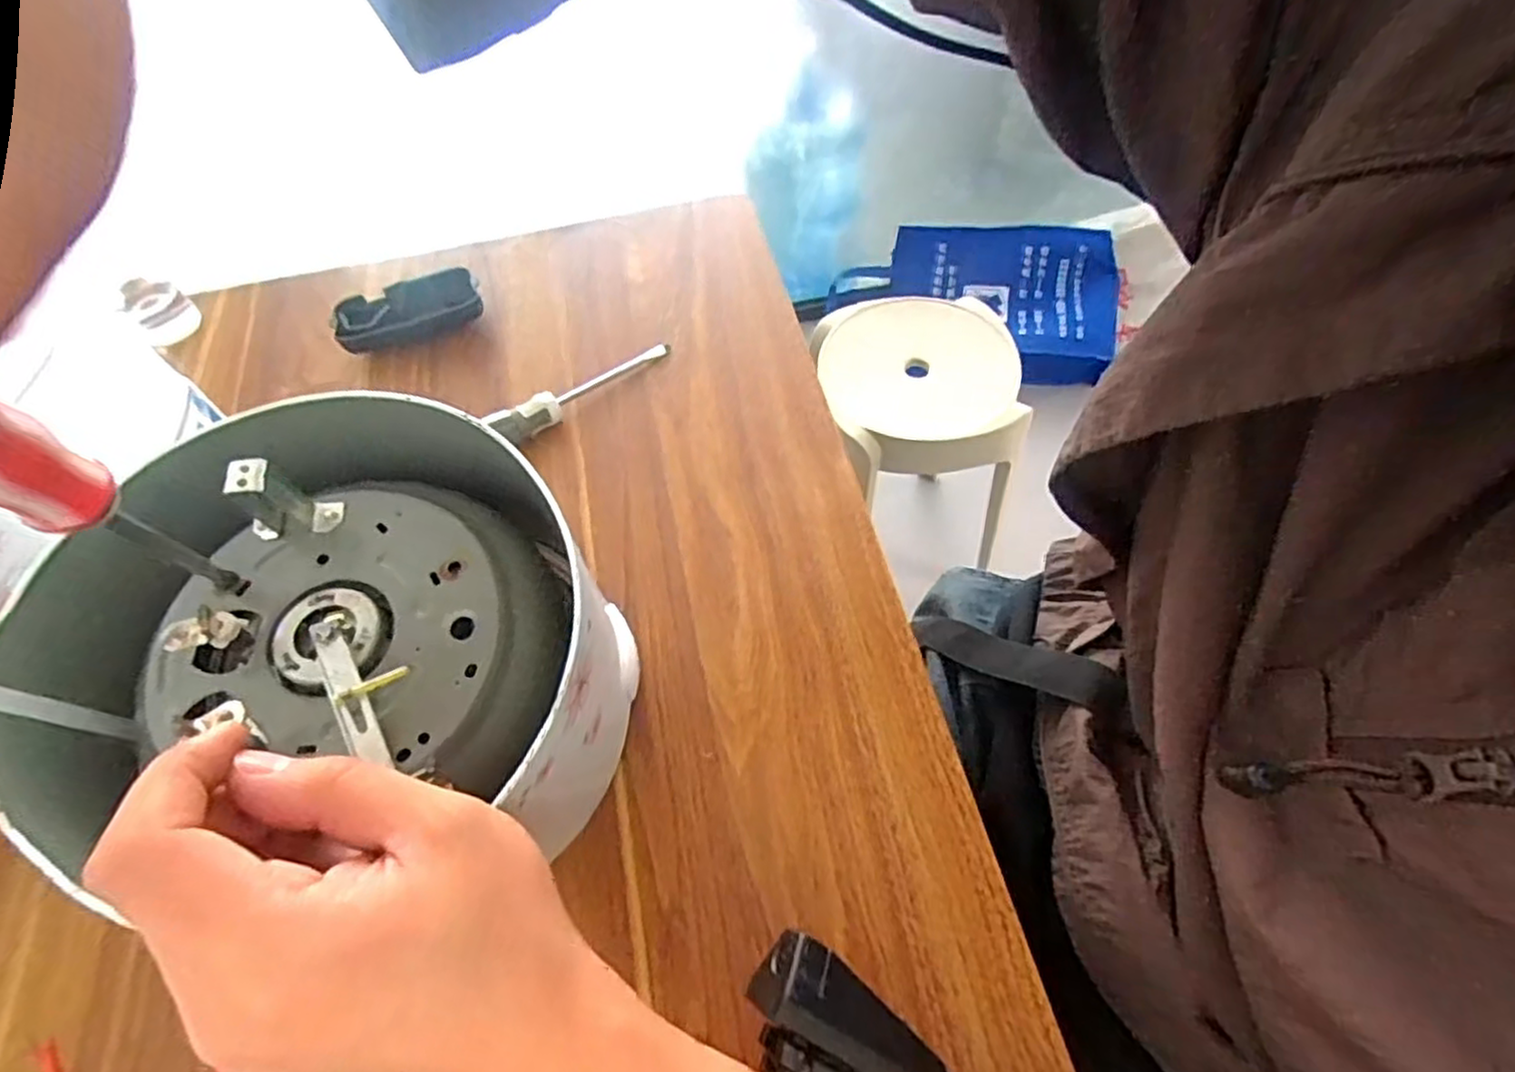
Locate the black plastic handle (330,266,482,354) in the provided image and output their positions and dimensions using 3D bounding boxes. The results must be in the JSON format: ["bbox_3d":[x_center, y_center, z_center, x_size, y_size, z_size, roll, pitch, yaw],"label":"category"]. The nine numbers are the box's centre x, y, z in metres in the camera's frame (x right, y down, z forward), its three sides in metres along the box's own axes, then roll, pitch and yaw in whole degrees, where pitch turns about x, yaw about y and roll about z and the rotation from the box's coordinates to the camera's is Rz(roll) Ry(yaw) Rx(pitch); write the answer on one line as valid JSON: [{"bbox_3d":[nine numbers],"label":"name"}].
[{"bbox_3d":[-0.283,-0.182,0.576,0.115,0.022,0.060,-15,58,-7],"label":"black plastic handle"}]

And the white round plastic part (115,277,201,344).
[{"bbox_3d":[-0.512,-0.192,0.606,0.050,0.032,0.055,-39,64,-20],"label":"white round plastic part"}]

